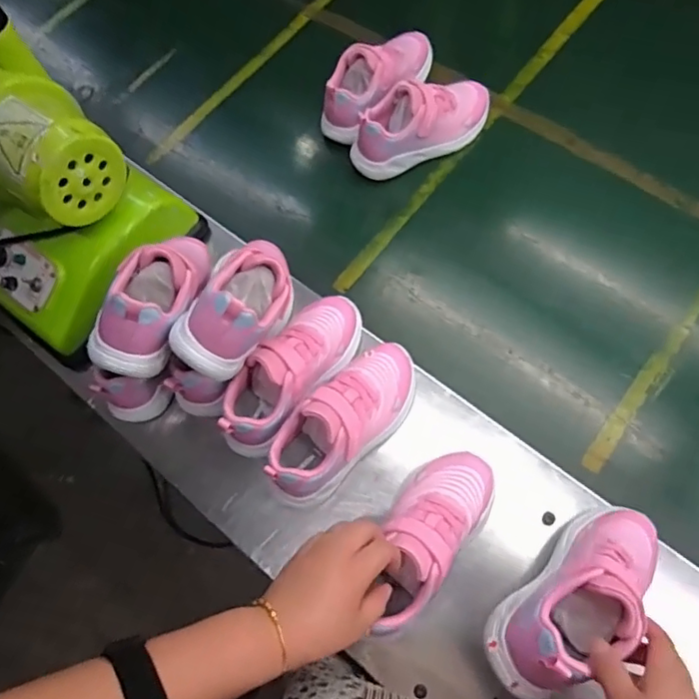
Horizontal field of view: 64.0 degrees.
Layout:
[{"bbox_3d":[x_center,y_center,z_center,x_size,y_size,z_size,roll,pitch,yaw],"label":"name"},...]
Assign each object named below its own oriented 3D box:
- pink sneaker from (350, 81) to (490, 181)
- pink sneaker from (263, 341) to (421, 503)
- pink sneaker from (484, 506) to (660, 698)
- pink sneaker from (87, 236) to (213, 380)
[{"bbox_3d":[0.096,-0.294,0.719,0.188,0.085,0.068,-22,69,-2],"label":"pink sneaker"},{"bbox_3d":[-0.004,0.071,0.558,0.072,0.093,0.192,40,78,18],"label":"pink sneaker"},{"bbox_3d":[0.196,0.190,0.450,0.191,0.090,0.068,-31,68,-32],"label":"pink sneaker"},{"bbox_3d":[-0.178,-0.062,0.539,0.070,0.082,0.177,14,56,8],"label":"pink sneaker"}]

